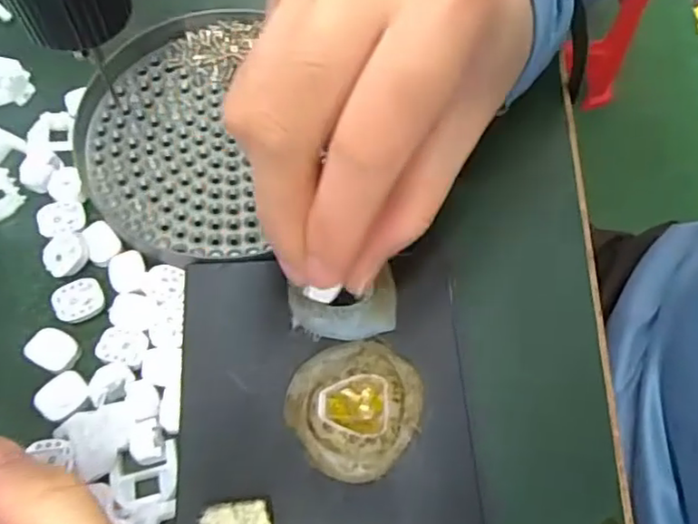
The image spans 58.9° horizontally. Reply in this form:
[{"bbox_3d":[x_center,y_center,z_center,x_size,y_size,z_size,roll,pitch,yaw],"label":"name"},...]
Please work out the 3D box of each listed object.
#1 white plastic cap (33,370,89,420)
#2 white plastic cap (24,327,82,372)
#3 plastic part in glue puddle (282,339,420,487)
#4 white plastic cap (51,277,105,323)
[{"bbox_3d":[-0.097,0.044,0.206,0.017,0.004,0.014,-39,72,-17],"label":"white plastic cap"},{"bbox_3d":[-0.102,0.030,0.214,0.018,0.004,0.013,25,67,9],"label":"white plastic cap"},{"bbox_3d":[0.002,0.043,0.189,0.040,0.010,0.041,1,65,-1],"label":"plastic part in glue puddle"},{"bbox_3d":[-0.097,0.014,0.221,0.017,0.005,0.014,-23,68,-12],"label":"white plastic cap"}]

